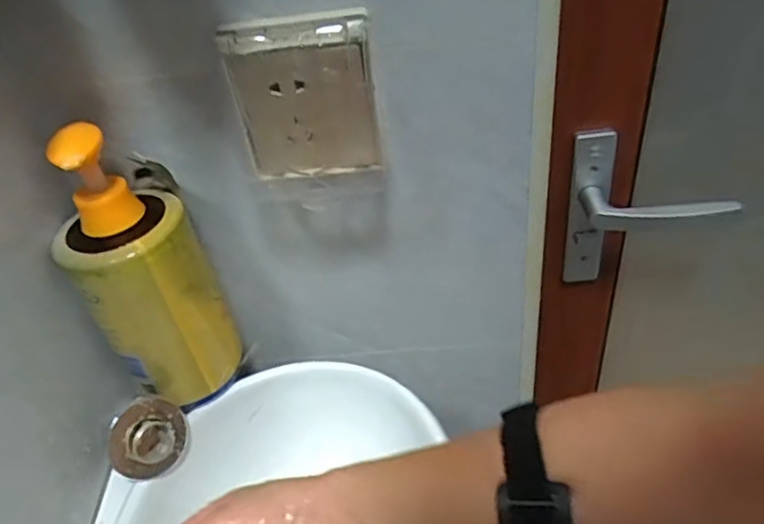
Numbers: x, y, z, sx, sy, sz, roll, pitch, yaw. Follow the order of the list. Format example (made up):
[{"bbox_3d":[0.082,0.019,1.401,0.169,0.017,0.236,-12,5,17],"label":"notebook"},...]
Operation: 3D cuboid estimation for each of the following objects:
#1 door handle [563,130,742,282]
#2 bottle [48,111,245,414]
[{"bbox_3d":[0.251,-0.036,0.583,0.139,0.173,0.051,0,41,9],"label":"door handle"},{"bbox_3d":[-0.177,0.006,0.456,0.093,0.216,0.088,-24,43,-19],"label":"bottle"}]

